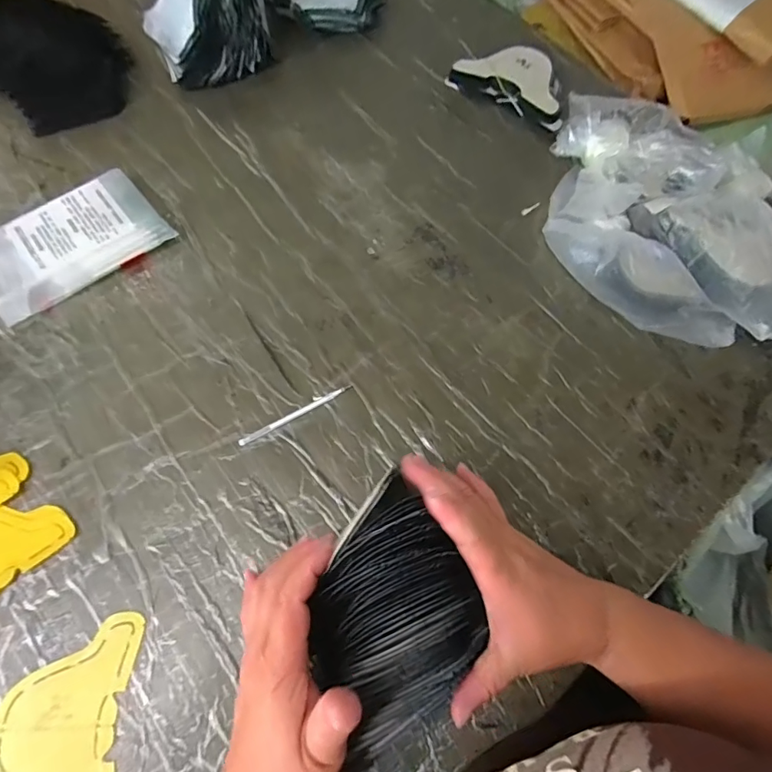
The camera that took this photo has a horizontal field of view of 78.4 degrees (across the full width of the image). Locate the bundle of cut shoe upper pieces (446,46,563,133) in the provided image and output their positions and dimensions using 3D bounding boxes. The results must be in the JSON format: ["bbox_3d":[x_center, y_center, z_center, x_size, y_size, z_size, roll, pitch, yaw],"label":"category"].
[{"bbox_3d":[0.161,-0.372,0.581,0.146,0.031,0.088,34,70,11],"label":"bundle of cut shoe upper pieces"}]

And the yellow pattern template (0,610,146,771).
[{"bbox_3d":[-0.231,0.244,0.337,0.091,0.005,0.140,-2,67,-4],"label":"yellow pattern template"}]

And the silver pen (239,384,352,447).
[{"bbox_3d":[-0.082,0.026,0.434,0.110,0.005,0.007,-27,71,-13],"label":"silver pen"}]

